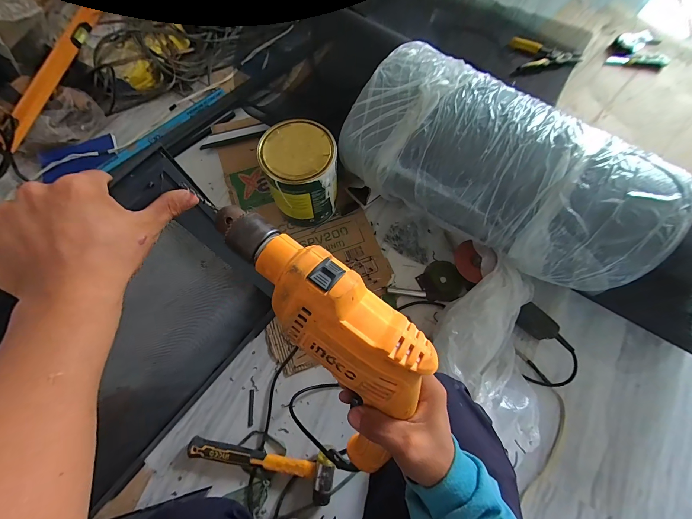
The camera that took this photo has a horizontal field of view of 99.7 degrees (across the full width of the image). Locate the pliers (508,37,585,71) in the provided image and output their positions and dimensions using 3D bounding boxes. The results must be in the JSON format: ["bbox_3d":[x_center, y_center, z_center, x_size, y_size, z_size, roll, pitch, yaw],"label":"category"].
[{"bbox_3d":[0.666,-0.691,0.960,0.243,0.049,0.100,-8,71,-4],"label":"pliers"}]

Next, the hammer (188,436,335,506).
[{"bbox_3d":[-0.168,0.408,0.585,0.290,0.030,0.083,11,71,3],"label":"hammer"}]

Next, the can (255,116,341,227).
[{"bbox_3d":[-0.101,-0.189,0.696,0.152,0.204,0.153,0,71,-1],"label":"can"}]

